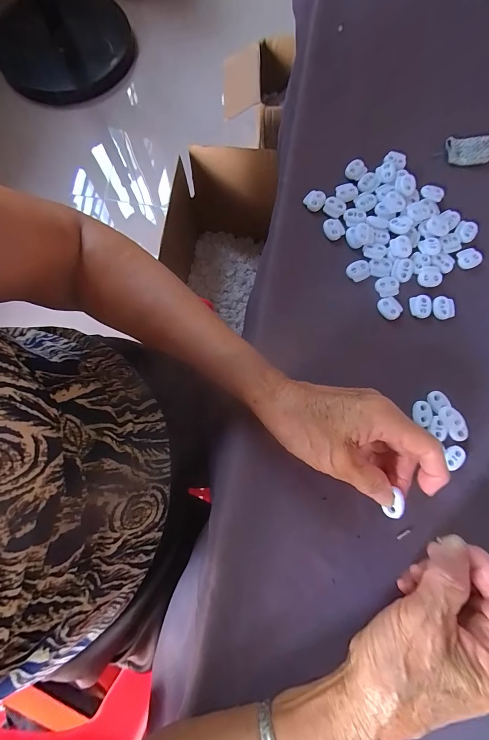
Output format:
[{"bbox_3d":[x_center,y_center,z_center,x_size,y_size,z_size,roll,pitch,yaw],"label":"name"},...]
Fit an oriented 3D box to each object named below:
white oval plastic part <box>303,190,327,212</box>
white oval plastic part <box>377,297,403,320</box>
[{"bbox_3d":[0.073,-0.174,0.331,0.019,0.005,0.019,42,82,8],"label":"white oval plastic part"},{"bbox_3d":[0.137,-0.059,0.306,0.019,0.004,0.022,-35,80,-6],"label":"white oval plastic part"}]

